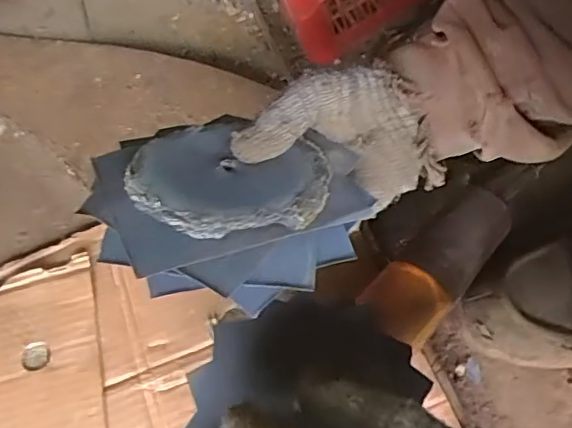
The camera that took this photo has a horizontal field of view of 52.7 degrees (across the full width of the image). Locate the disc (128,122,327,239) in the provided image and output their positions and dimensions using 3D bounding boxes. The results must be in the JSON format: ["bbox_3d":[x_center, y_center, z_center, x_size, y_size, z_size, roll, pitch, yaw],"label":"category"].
[{"bbox_3d":[-0.033,-0.025,0.350,0.114,0.009,0.109,3,40,-3],"label":"disc"}]

